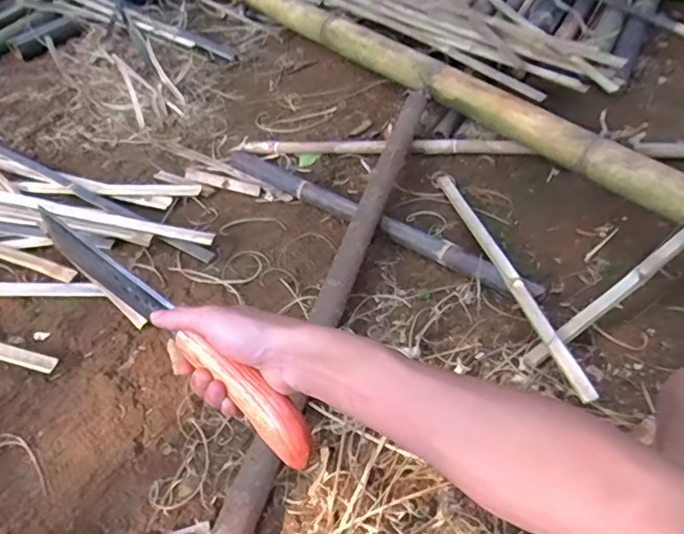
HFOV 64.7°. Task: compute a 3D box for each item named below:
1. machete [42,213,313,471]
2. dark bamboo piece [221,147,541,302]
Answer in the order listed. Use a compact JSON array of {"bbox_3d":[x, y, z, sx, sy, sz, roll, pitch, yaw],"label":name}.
[{"bbox_3d":[-0.168,0.046,0.490,0.374,0.048,0.029,32,59,27],"label":"machete"},{"bbox_3d":[0.052,-0.113,1.237,0.830,0.051,0.054,27,57,25],"label":"dark bamboo piece"}]

